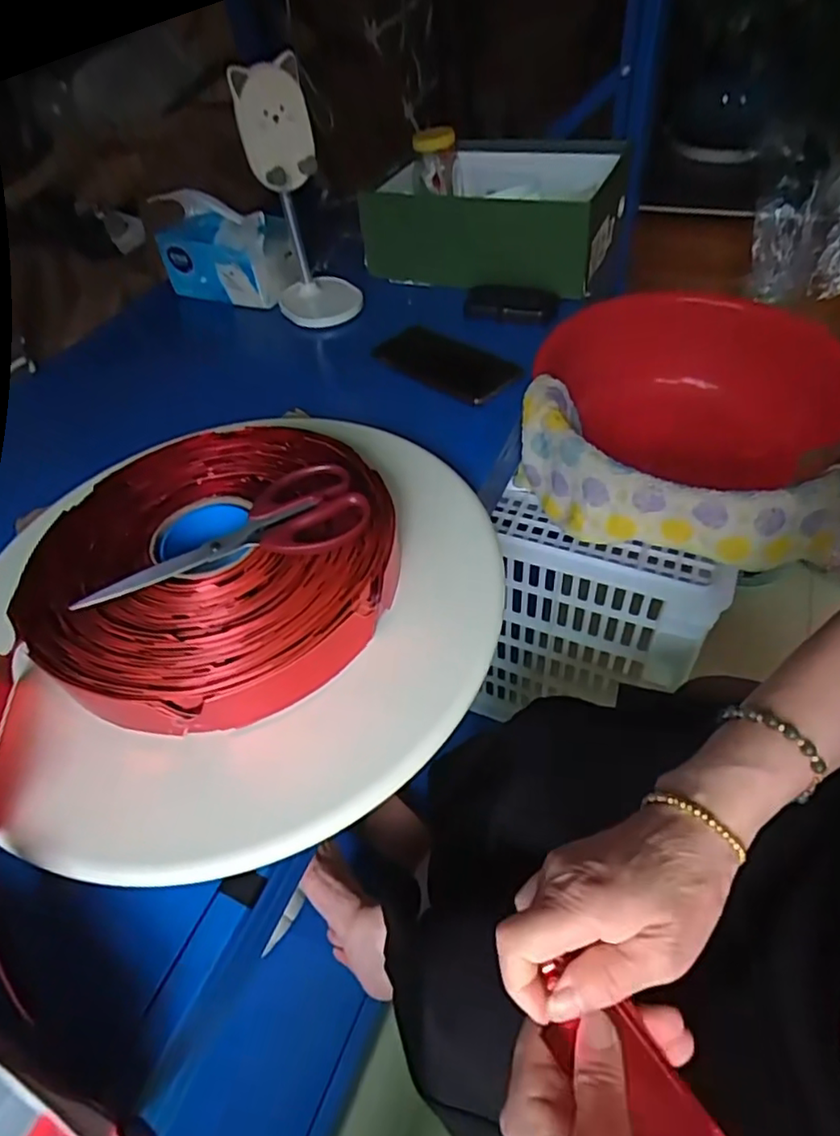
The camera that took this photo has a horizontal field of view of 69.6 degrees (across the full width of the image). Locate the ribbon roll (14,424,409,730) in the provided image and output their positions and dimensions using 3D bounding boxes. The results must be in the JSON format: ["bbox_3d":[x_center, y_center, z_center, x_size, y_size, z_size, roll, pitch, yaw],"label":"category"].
[{"bbox_3d":[-0.147,-0.008,0.443,0.258,0.052,0.257,-3,51,4],"label":"ribbon roll"}]

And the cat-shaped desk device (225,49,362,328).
[{"bbox_3d":[-0.142,-0.433,0.718,0.099,0.250,0.115,-22,52,-12],"label":"cat-shaped desk device"}]

